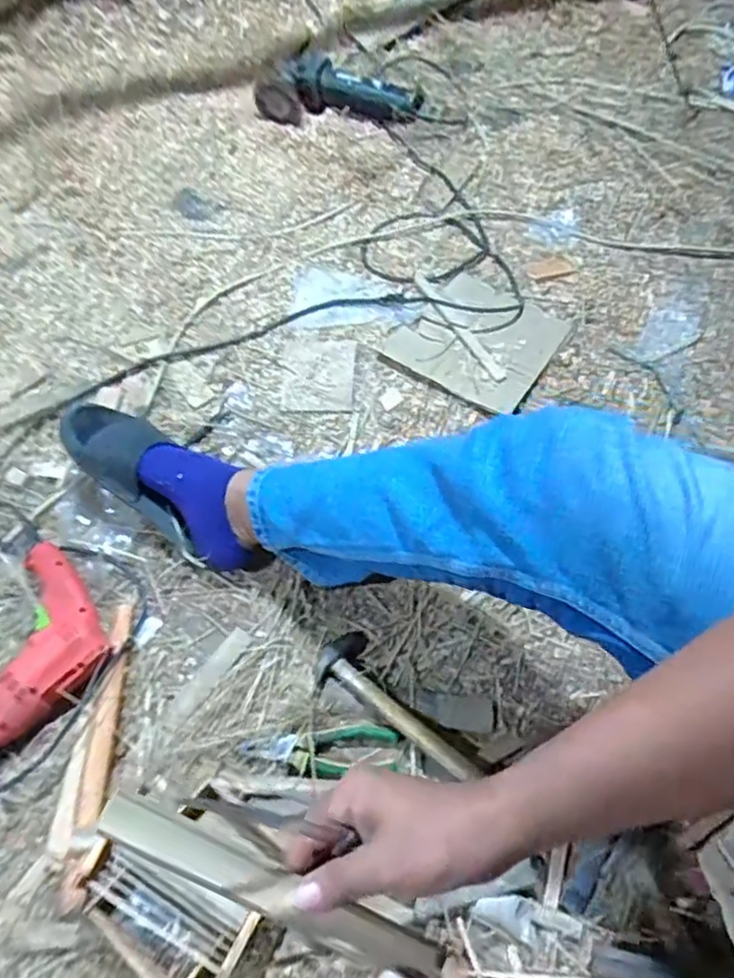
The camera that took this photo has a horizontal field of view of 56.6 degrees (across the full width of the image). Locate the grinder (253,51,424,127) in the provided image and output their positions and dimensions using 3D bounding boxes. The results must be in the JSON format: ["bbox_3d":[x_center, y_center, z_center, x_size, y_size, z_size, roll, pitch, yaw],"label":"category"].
[{"bbox_3d":[-0.053,-0.708,1.226,0.276,0.075,0.118,17,64,10],"label":"grinder"}]

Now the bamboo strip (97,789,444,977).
[{"bbox_3d":[-0.052,0.231,0.391,0.212,0.008,0.025,30,65,-6],"label":"bamboo strip"}]

